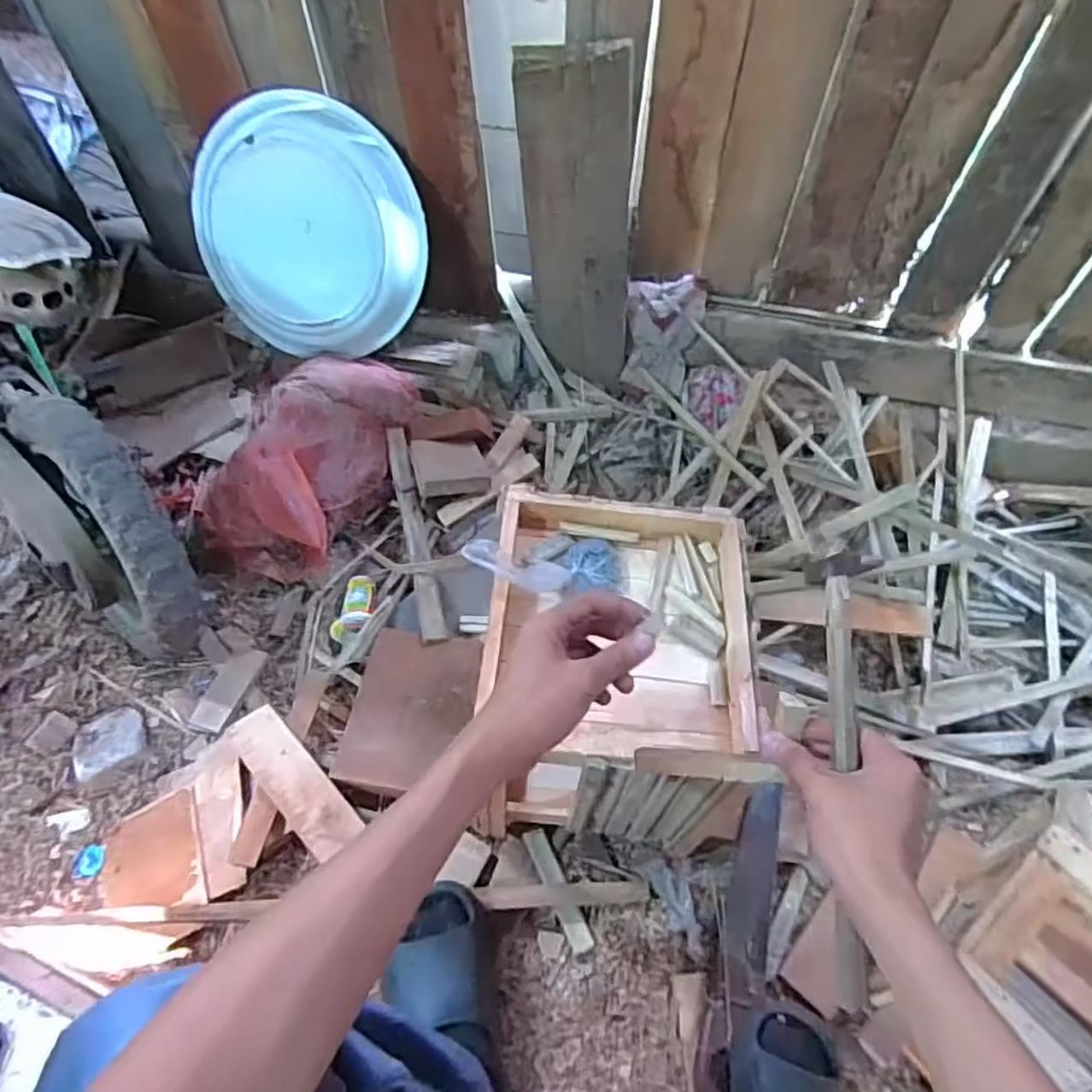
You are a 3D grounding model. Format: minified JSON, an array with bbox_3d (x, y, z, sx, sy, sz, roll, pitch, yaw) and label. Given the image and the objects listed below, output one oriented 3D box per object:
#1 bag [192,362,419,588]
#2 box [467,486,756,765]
[{"bbox_3d":[-0.373,-0.163,1.082,0.243,0.139,0.408,18,57,14],"label":"bag"},{"bbox_3d":[0.070,0.064,0.623,0.234,0.051,0.256,3,55,4],"label":"box"}]

